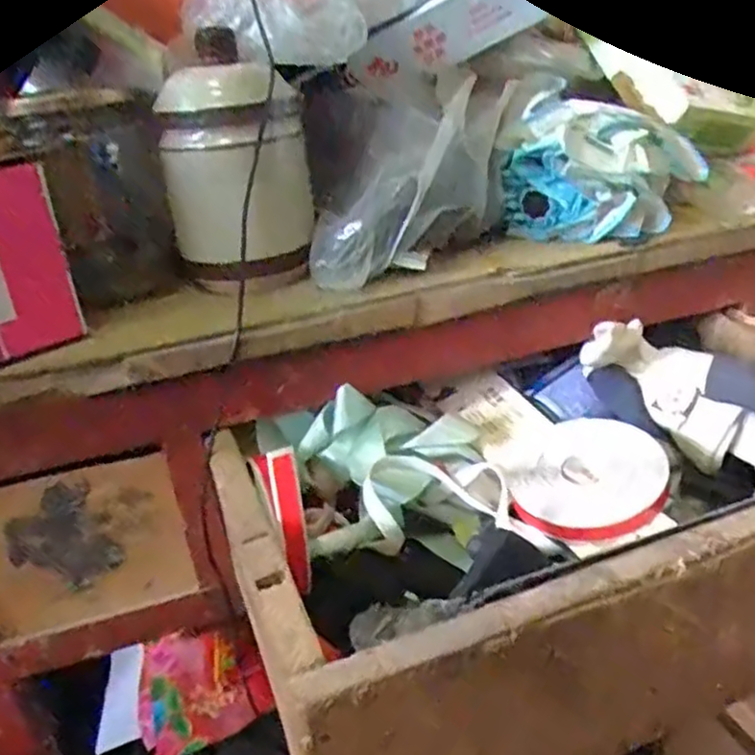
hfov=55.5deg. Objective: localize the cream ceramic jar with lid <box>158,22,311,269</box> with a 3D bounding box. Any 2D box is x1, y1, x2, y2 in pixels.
[{"bbox_3d":[-0.091,-0.133,0.453,0.094,0.131,0.076,-9,25,-3],"label":"cream ceramic jar with lid"}]

